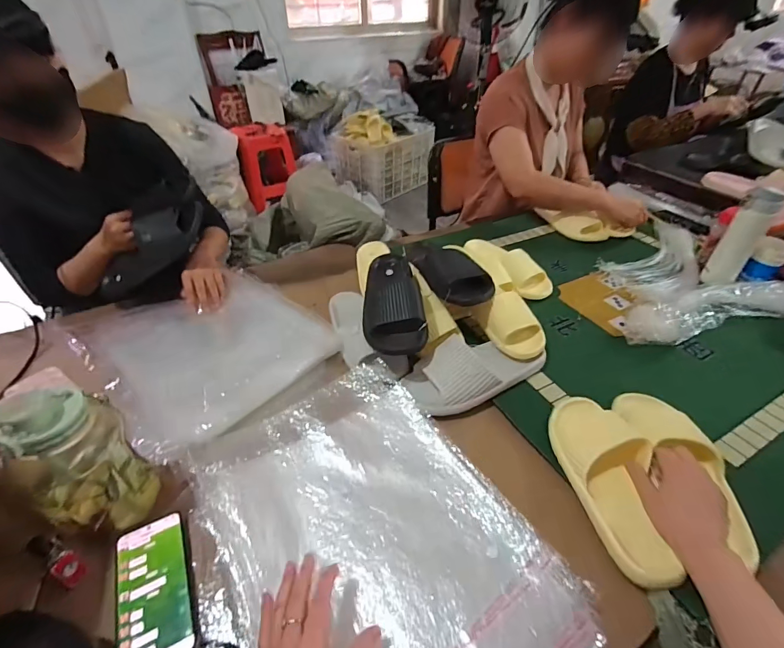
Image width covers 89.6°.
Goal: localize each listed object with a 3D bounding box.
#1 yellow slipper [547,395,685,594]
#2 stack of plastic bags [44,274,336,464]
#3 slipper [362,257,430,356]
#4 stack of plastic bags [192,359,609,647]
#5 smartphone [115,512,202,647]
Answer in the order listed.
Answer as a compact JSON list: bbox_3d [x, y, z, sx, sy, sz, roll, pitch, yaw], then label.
[{"bbox_3d":[0.290,0.193,0.529,0.099,0.058,0.264,1,40,1],"label":"yellow slipper"},{"bbox_3d":[-0.342,0.017,0.723,0.444,0.038,0.343,33,51,31],"label":"stack of plastic bags"},{"bbox_3d":[0.005,-0.061,0.731,0.110,0.070,0.250,0,41,0],"label":"slipper"},{"bbox_3d":[-0.028,0.265,0.476,0.351,0.029,0.456,-23,47,-24],"label":"stack of plastic bags"},{"bbox_3d":[-0.267,0.298,0.446,0.075,0.011,0.161,-20,46,-21],"label":"smartphone"}]

